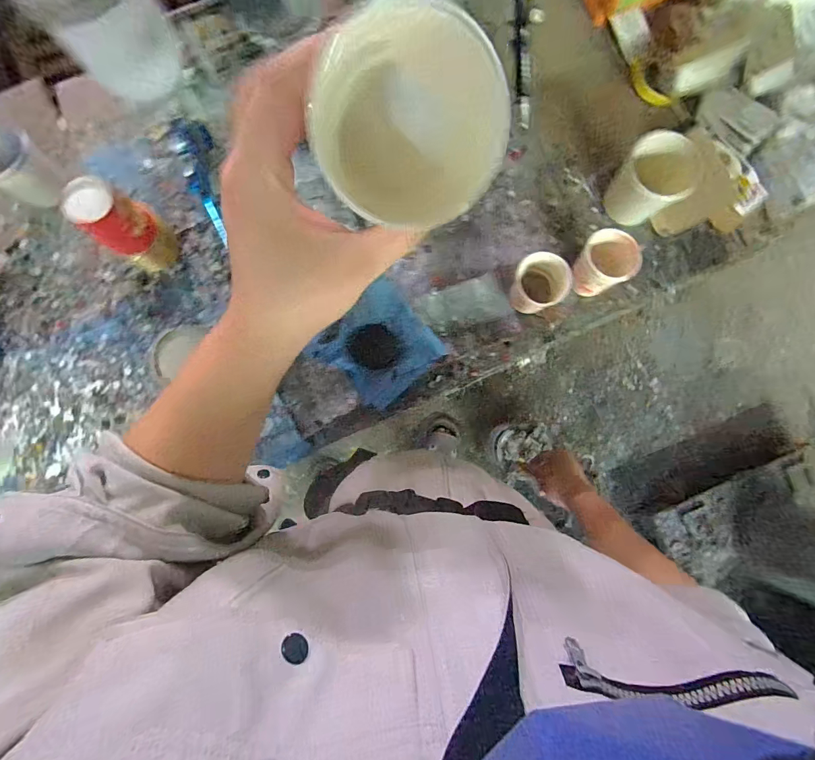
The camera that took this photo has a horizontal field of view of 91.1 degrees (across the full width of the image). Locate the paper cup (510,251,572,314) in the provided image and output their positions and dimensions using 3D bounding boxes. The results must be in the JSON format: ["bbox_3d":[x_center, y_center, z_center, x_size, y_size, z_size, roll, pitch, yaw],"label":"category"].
[{"bbox_3d":[0.182,-0.131,0.563,0.068,0.090,0.062,0,85,-1],"label":"paper cup"}]

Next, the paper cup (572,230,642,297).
[{"bbox_3d":[0.269,-0.160,0.555,0.055,0.086,0.070,-27,85,-3],"label":"paper cup"}]

